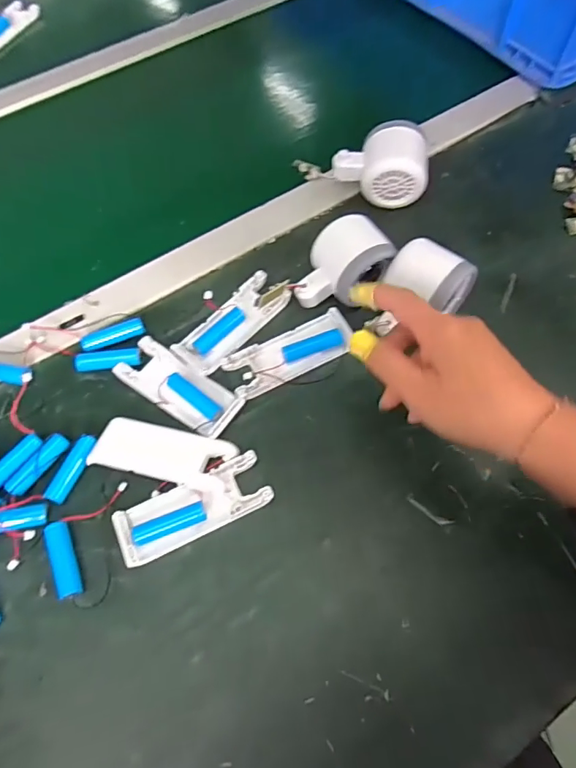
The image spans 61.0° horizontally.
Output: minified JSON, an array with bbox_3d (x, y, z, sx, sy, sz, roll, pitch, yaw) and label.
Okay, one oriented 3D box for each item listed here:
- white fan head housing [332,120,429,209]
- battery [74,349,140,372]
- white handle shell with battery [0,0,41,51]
[{"bbox_3d":[0.087,-0.205,0.458,0.085,0.054,0.058,11,64,7],"label":"white fan head housing"},{"bbox_3d":[-0.148,-0.019,0.404,0.052,0.012,0.018,-7,63,-1],"label":"battery"},{"bbox_3d":[-0.378,-0.472,0.649,0.039,0.017,0.110,23,66,13],"label":"white handle shell with battery"}]

